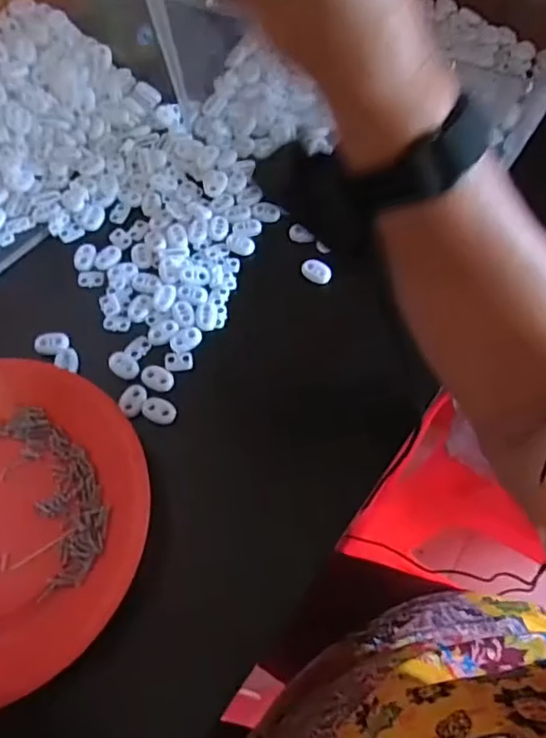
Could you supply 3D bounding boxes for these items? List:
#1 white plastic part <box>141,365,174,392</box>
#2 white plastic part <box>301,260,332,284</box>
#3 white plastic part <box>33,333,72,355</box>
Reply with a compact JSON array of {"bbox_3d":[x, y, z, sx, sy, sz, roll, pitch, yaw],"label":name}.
[{"bbox_3d":[-0.078,0.006,0.396,0.023,0.004,0.017,37,66,17],"label":"white plastic part"},{"bbox_3d":[0.033,-0.074,0.438,0.023,0.009,0.014,28,64,13],"label":"white plastic part"},{"bbox_3d":[-0.154,-0.018,0.408,0.023,0.005,0.015,-9,62,-6],"label":"white plastic part"}]

